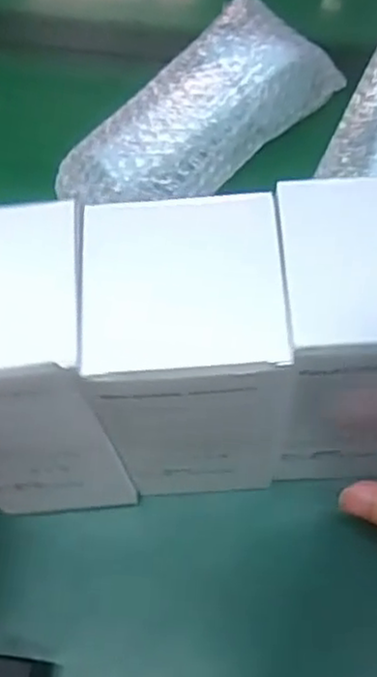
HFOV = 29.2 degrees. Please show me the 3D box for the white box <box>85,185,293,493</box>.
[{"bbox_3d":[-0.001,0.018,0.315,0.072,0.156,0.071,-3,59,-3],"label":"white box"}]

